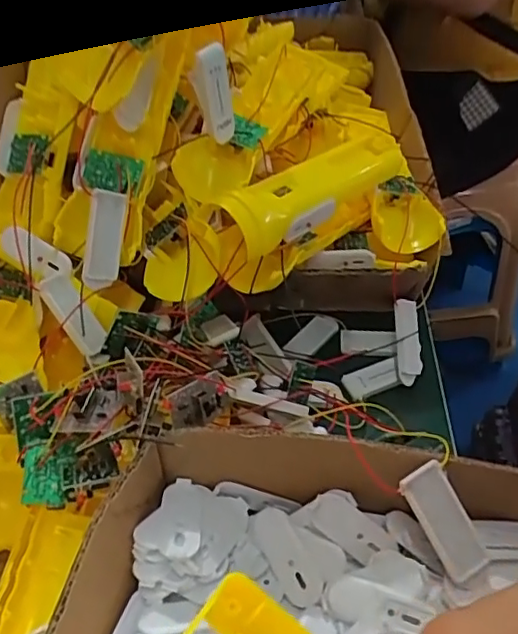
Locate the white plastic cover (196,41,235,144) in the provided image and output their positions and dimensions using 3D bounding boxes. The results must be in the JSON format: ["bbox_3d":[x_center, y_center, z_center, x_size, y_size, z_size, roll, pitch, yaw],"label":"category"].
[{"bbox_3d":[-0.026,-0.139,0.361,0.018,0.061,0.008,-7,45,-2],"label":"white plastic cover"}]

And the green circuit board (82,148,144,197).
[{"bbox_3d":[-0.091,-0.090,0.359,0.035,0.004,0.025,12,79,1],"label":"green circuit board"}]

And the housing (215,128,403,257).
[{"bbox_3d":[0.044,-0.096,0.403,0.042,0.033,0.180,26,40,27],"label":"housing"}]

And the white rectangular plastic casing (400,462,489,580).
[{"bbox_3d":[0.086,0.093,0.267,0.021,0.005,0.051,-28,87,-21],"label":"white rectangular plastic casing"}]

